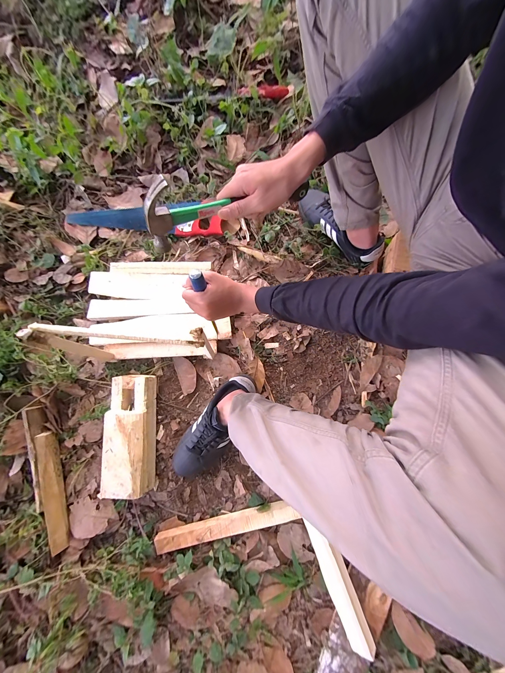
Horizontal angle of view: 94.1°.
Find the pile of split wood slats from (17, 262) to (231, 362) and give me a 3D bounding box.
[{"bbox_3d":[-0.251,-0.071,0.609,0.401,0.041,0.250,-2,79,1],"label":"pile of split wood slats"}]

